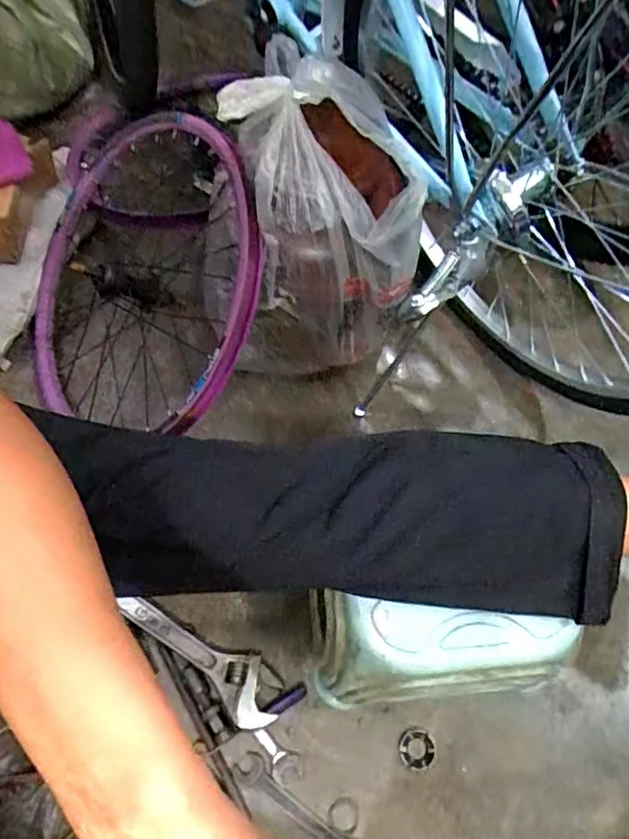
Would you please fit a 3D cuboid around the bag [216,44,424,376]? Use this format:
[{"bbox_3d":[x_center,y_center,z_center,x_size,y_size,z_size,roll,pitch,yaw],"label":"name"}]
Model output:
[{"bbox_3d":[0.018,-0.220,0.716,0.208,0.366,0.237,9,67,4],"label":"bag"}]

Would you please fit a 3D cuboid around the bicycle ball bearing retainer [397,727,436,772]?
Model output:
[{"bbox_3d":[0.117,0.375,0.689,0.043,0.008,0.043,0,67,0],"label":"bicycle ball bearing retainer"}]

